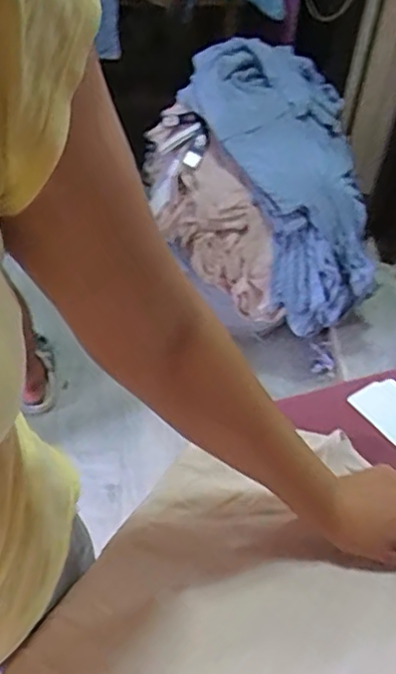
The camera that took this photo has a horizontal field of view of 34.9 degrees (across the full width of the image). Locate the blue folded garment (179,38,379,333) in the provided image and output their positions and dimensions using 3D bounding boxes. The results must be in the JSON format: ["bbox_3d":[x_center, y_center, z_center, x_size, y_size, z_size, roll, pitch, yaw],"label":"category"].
[{"bbox_3d":[0.250,-0.381,1.538,0.339,0.201,0.705,-22,91,-15],"label":"blue folded garment"}]

